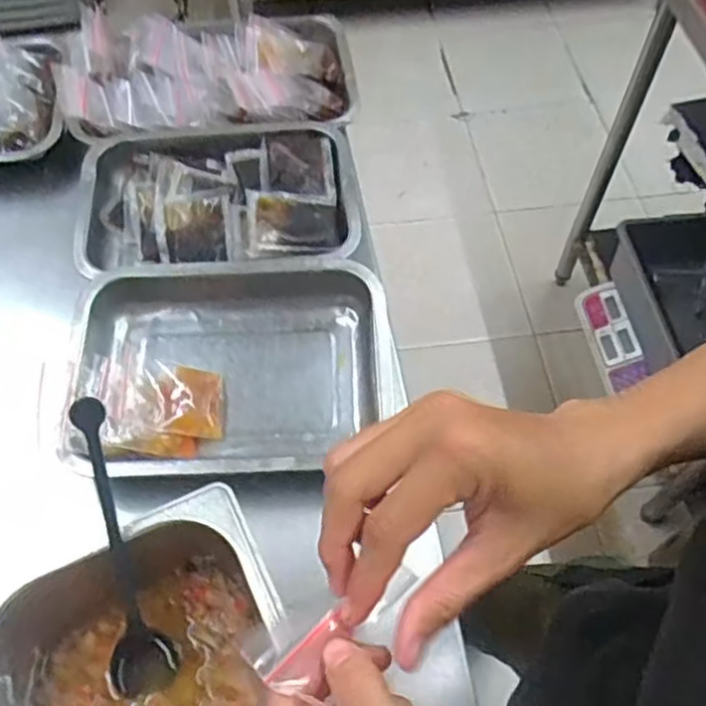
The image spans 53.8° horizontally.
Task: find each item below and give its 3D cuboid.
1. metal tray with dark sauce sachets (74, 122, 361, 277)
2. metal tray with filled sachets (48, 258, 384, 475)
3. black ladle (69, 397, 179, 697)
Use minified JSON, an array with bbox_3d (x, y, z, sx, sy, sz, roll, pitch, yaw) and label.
[{"bbox_3d":[-0.129,-0.147,0.677,0.263,0.041,0.187,-6,58,-4],"label":"metal tray with dark sauce sachets"},{"bbox_3d":[-0.103,0.015,0.580,0.256,0.051,0.188,-2,57,-1],"label":"metal tray with filled sachets"},{"bbox_3d":[-0.145,0.122,0.430,0.038,0.194,0.018,-8,14,-5],"label":"black ladle"}]

